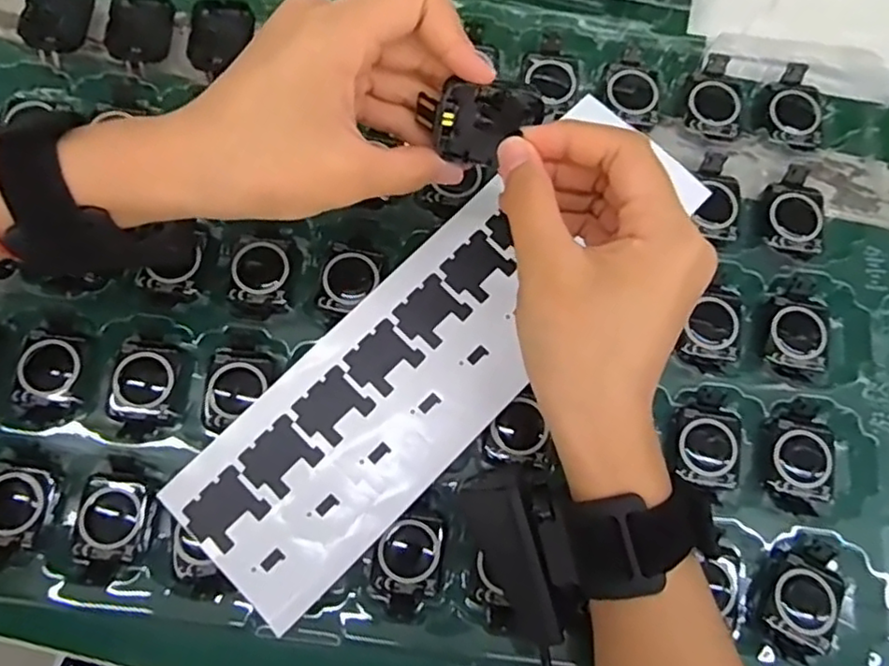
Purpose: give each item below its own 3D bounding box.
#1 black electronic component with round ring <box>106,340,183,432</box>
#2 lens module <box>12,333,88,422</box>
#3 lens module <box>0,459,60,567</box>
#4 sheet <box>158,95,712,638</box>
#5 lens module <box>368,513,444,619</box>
[{"bbox_3d":[-0.148,0.025,0.322,0.032,0.005,0.042,4,76,-1],"label":"black electronic component with round ring"},{"bbox_3d":[-0.193,0.022,0.320,0.028,0.009,0.041,9,76,0],"label":"lens module"},{"bbox_3d":[-0.199,0.084,0.306,0.032,0.009,0.045,12,76,1],"label":"lens module"},{"bbox_3d":[0.004,0.001,0.321,0.084,0.004,0.295,43,79,9],"label":"sheet"},{"bbox_3d":[-0.018,0.107,0.306,0.031,0.008,0.044,10,76,1],"label":"lens module"}]

